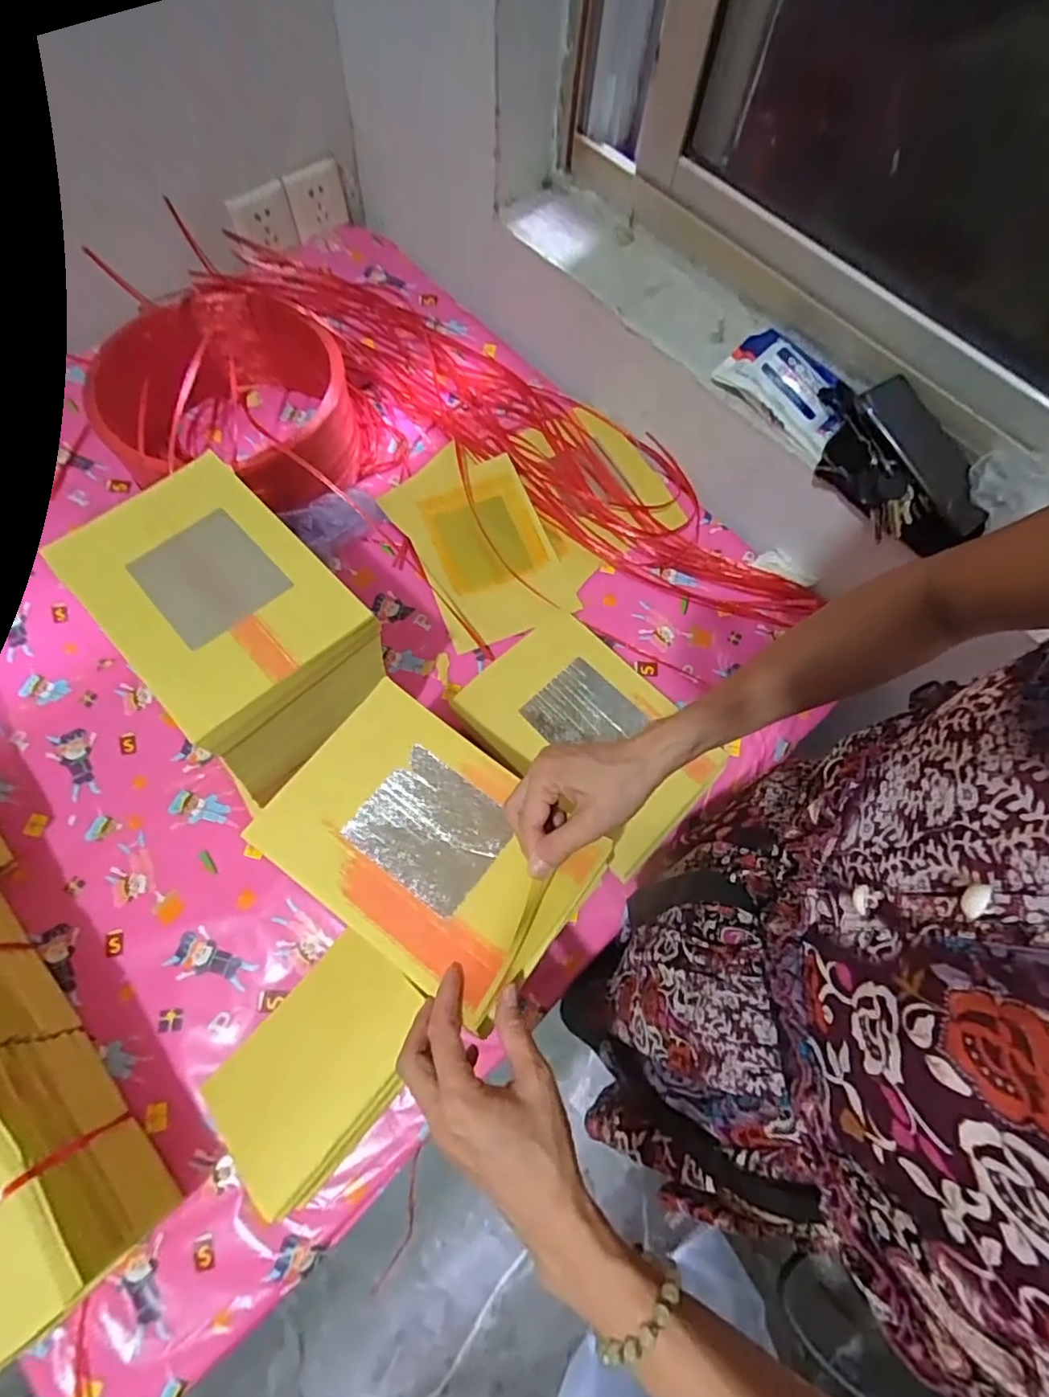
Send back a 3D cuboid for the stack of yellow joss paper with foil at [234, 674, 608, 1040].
[{"bbox_3d":[-0.073,0.105,0.445,0.229,0.034,0.160,35,72,13],"label":"stack of yellow joss paper with foil"}]

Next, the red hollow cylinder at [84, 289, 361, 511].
[{"bbox_3d":[-0.325,-0.329,0.692,0.236,0.131,0.256,0,68,0],"label":"red hollow cylinder"}]

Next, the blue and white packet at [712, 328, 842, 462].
[{"bbox_3d":[0.285,-0.337,0.641,0.077,0.049,0.149,-42,77,-17],"label":"blue and white packet"}]

